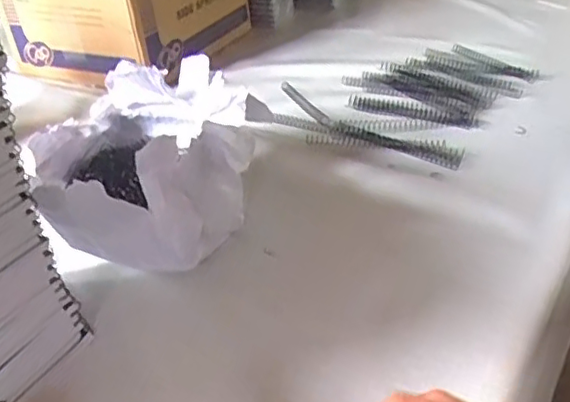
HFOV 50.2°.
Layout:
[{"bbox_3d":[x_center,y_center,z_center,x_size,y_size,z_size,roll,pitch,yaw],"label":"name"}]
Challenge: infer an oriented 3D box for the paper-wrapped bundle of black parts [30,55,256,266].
[{"bbox_3d":[-0.130,-0.027,0.603,0.208,0.136,0.218,-19,35,-17],"label":"paper-wrapped bundle of black parts"}]

